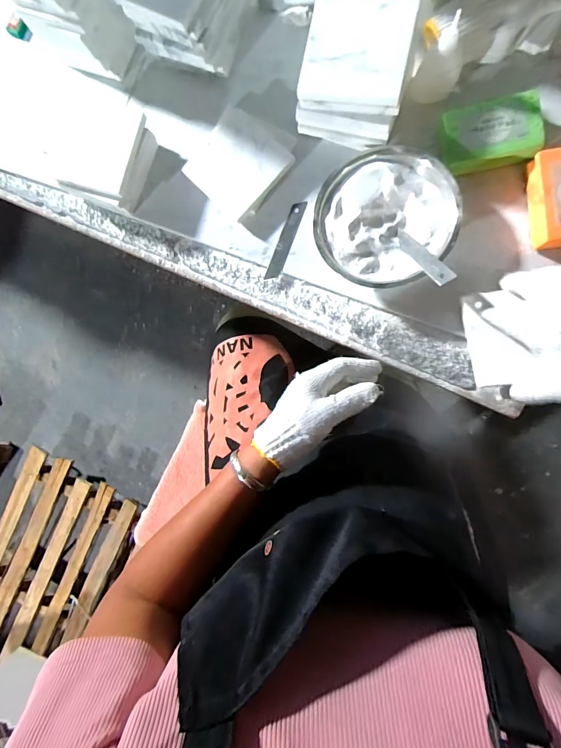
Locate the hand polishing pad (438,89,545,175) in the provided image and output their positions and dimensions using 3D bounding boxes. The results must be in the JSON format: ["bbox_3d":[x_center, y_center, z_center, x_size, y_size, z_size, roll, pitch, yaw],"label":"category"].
[{"bbox_3d":[0.221,-0.254,0.376,0.095,0.028,0.062,-7,89,7],"label":"hand polishing pad"}]

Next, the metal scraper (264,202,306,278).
[{"bbox_3d":[0.007,-0.163,0.434,0.016,0.004,0.098,22,96,-3],"label":"metal scraper"}]

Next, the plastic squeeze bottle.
[{"bbox_3d":[0.168,-0.333,0.365,0.049,0.086,0.051,17,92,7],"label":"plastic squeeze bottle"}]

